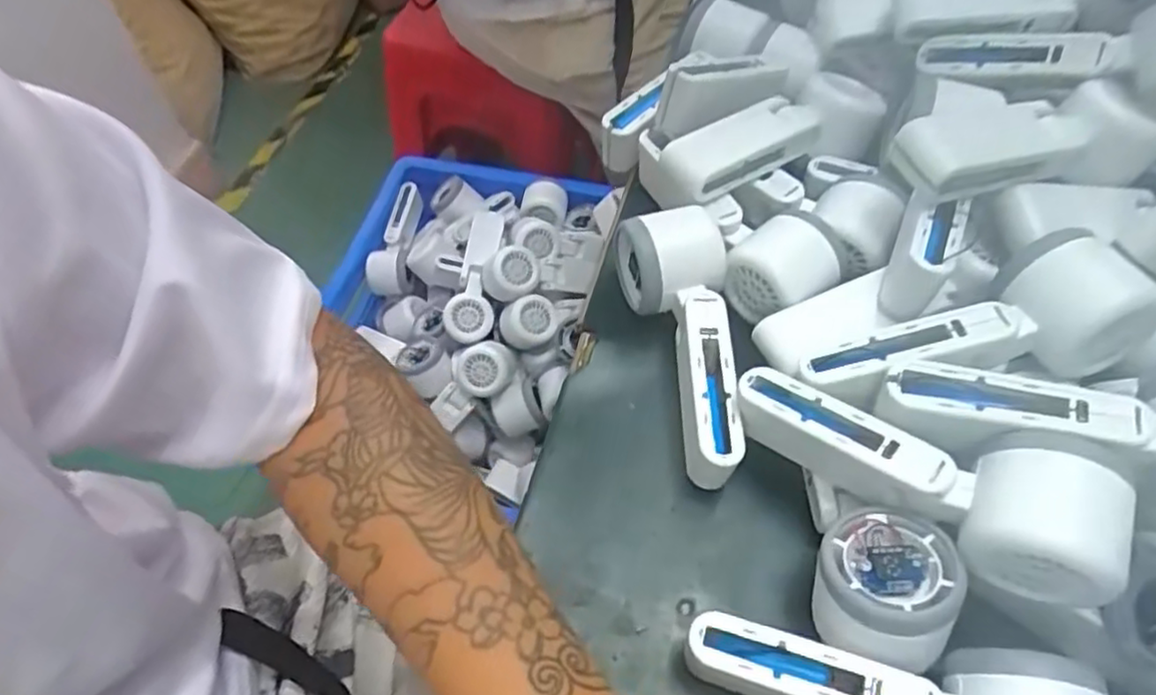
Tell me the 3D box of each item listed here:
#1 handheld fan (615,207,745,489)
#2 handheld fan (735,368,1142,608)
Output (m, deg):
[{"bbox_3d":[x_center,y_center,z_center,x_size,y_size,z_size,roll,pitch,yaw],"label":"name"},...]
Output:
[{"bbox_3d":[0.054,-0.006,0.398,0.062,0.047,0.157,2,57,3],"label":"handheld fan"},{"bbox_3d":[0.152,0.053,0.319,0.164,0.050,0.054,22,59,32],"label":"handheld fan"}]

